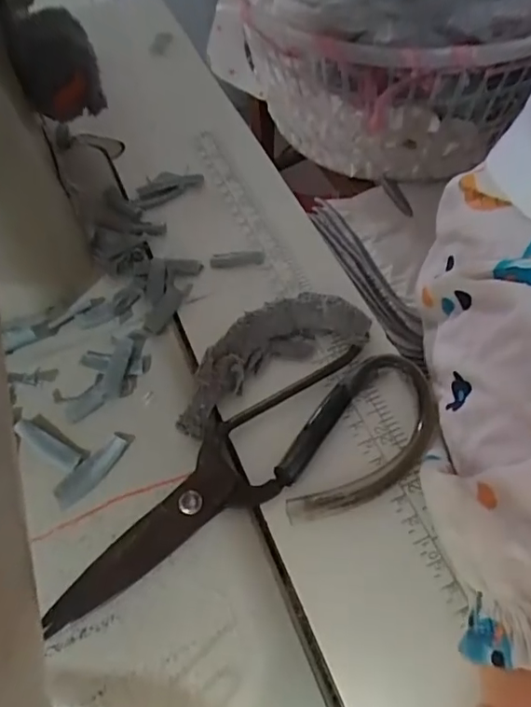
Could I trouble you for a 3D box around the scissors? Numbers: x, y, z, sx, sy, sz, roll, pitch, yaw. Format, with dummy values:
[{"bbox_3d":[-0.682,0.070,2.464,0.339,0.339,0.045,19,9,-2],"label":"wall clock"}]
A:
[{"bbox_3d":[-0.009,0.055,0.249,0.191,0.011,0.078,-24,60,-9],"label":"scissors"}]

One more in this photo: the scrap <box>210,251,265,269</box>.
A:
[{"bbox_3d":[-0.017,-0.057,0.321,0.032,0.004,0.009,-5,59,2],"label":"scrap"}]

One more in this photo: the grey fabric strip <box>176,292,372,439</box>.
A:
[{"bbox_3d":[-0.001,0.000,0.277,0.106,0.018,0.043,-29,61,-12],"label":"grey fabric strip"}]

